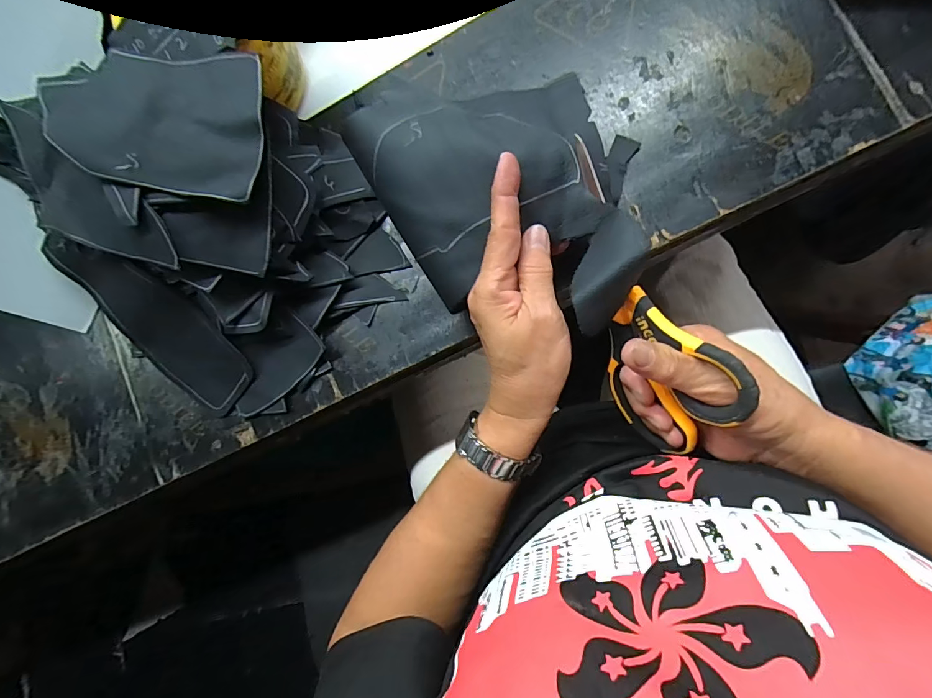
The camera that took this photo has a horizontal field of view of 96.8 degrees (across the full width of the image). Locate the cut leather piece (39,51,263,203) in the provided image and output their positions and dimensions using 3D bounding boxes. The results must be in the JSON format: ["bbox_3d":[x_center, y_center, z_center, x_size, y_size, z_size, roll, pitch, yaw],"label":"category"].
[{"bbox_3d":[-0.192,-0.142,0.254,0.126,0.031,0.084,9,89,11],"label":"cut leather piece"}]

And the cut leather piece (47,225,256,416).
[{"bbox_3d":[-0.252,-0.022,0.332,0.175,0.011,0.087,30,117,-2],"label":"cut leather piece"}]

